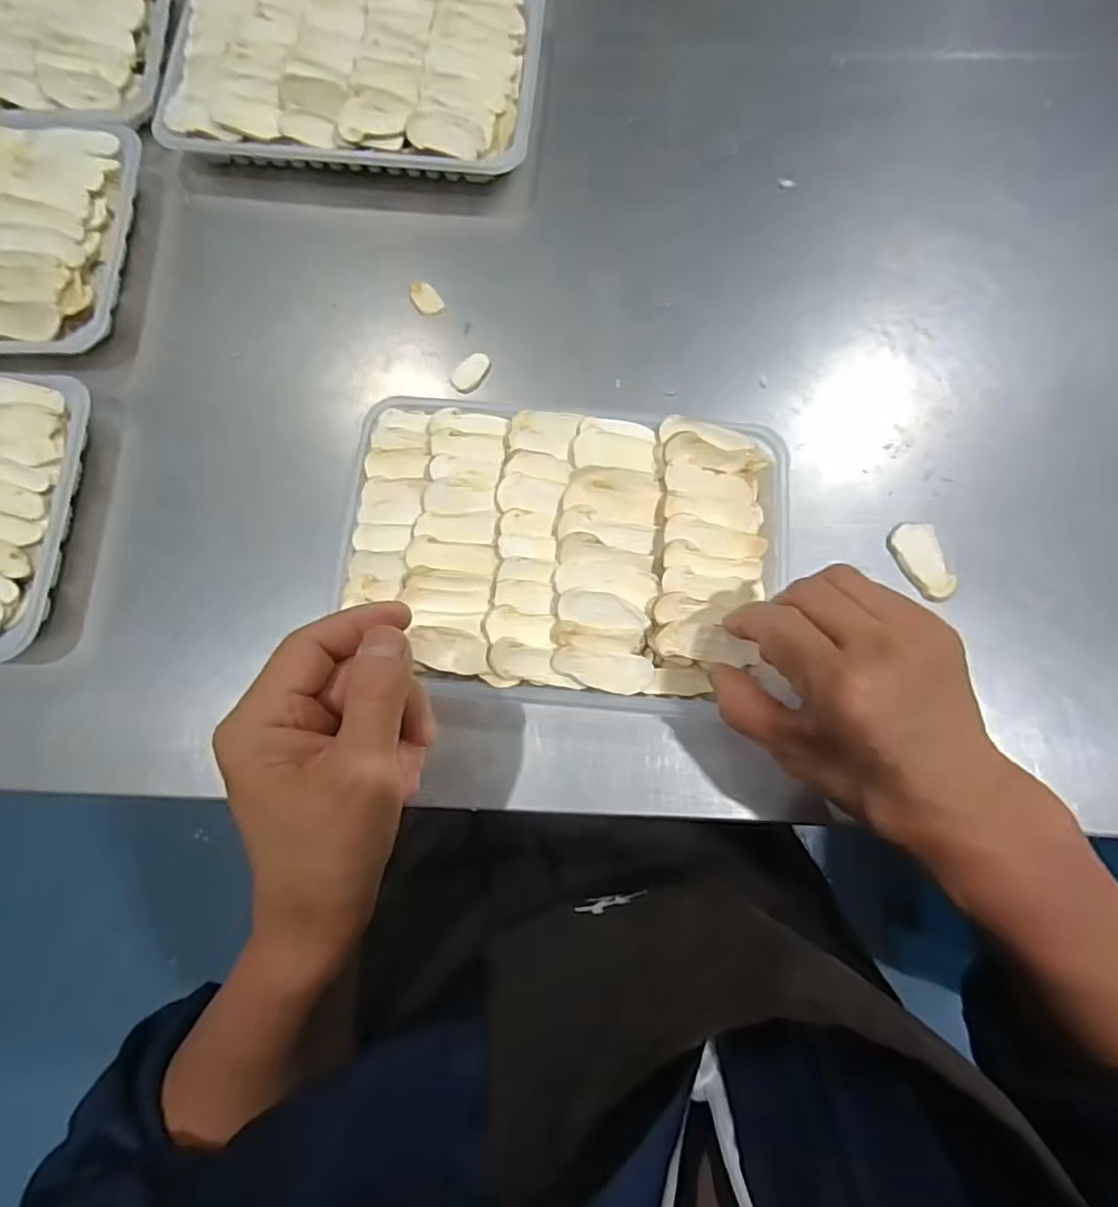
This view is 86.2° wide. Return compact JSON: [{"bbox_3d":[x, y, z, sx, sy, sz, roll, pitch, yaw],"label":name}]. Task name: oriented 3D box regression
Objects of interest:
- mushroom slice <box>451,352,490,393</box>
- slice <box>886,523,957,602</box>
[{"bbox_3d":[-0.053,-0.140,0.361,0.026,0.008,0.013,-44,81,-8],"label":"mushroom slice"},{"bbox_3d":[0.200,-0.023,0.328,0.022,0.010,0.045,-22,79,-4],"label":"slice"}]

